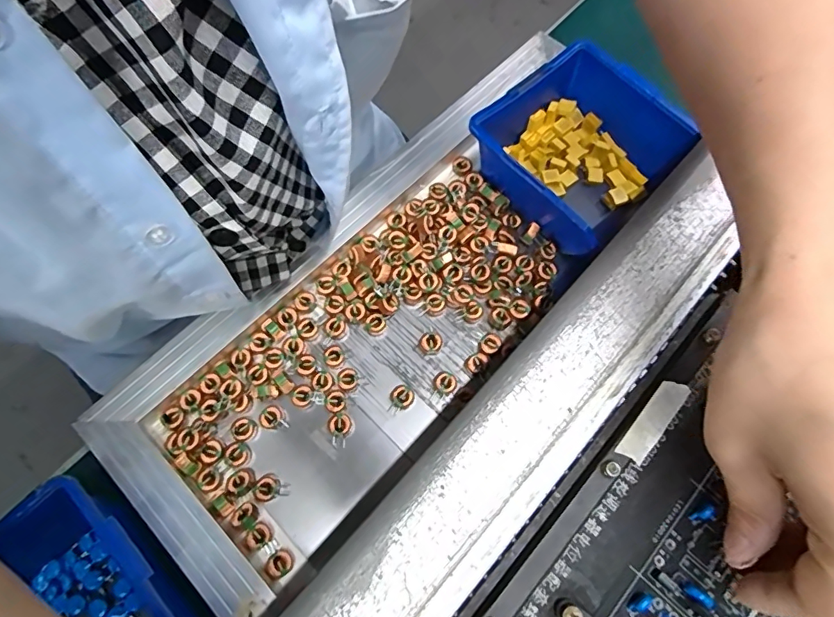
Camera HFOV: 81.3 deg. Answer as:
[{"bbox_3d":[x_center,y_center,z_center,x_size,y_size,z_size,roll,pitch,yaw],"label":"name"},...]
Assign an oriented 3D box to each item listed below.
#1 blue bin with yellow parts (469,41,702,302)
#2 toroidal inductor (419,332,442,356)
[{"bbox_3d":[0.113,-0.110,0.355,0.120,0.058,0.126,-39,73,-9],"label":"blue bin with yellow parts"},{"bbox_3d":[0.009,0.025,0.341,0.016,0.010,0.014,4,72,5],"label":"toroidal inductor"}]

